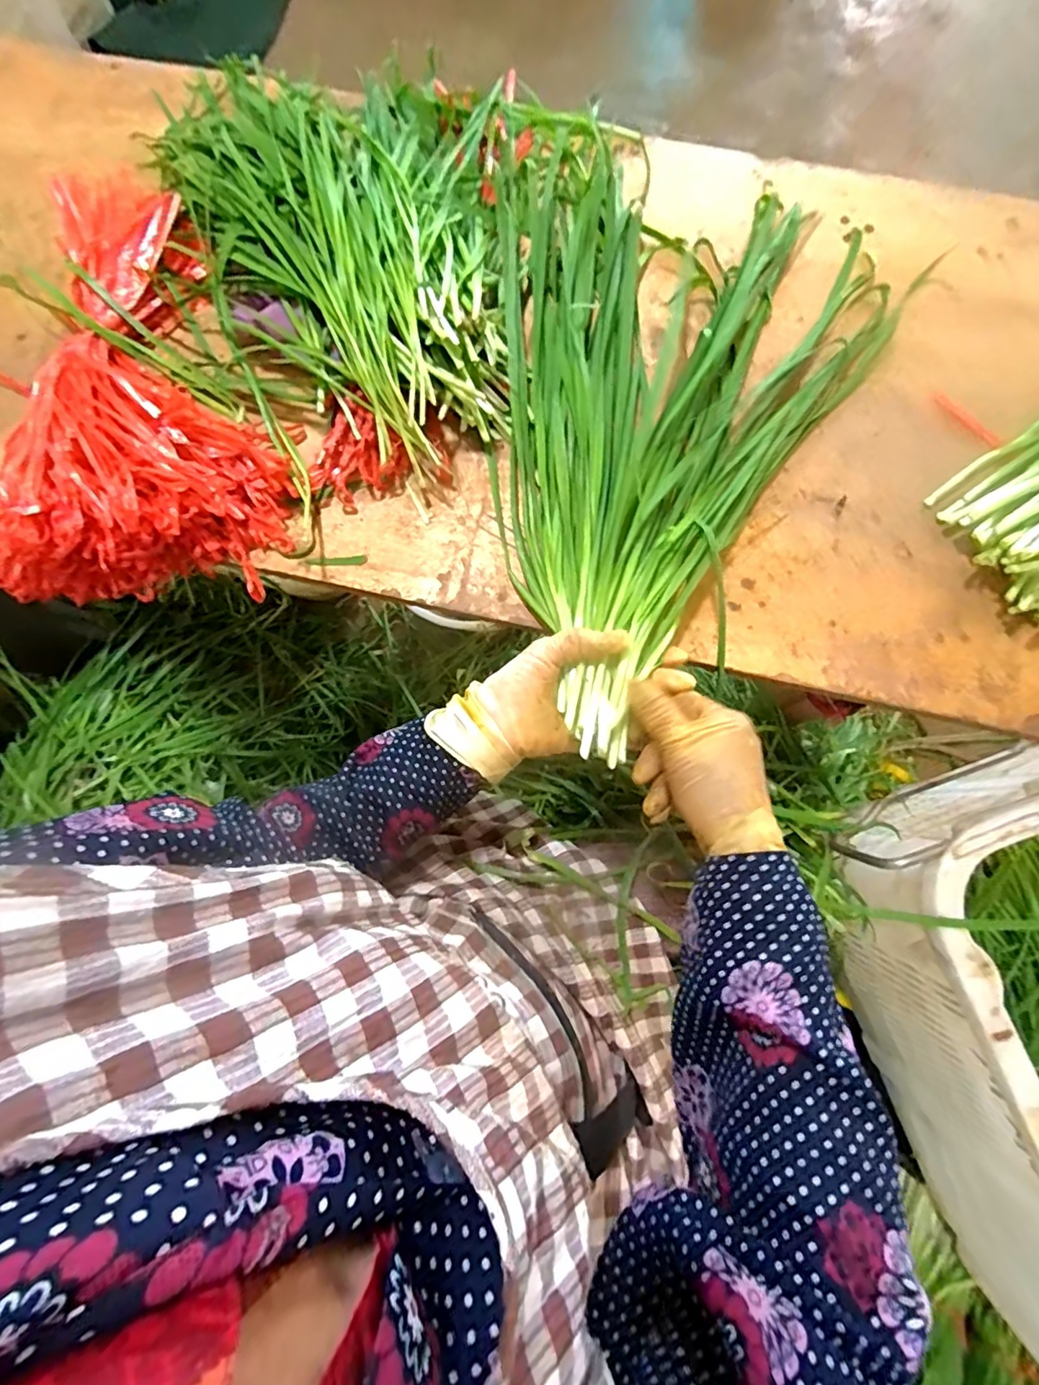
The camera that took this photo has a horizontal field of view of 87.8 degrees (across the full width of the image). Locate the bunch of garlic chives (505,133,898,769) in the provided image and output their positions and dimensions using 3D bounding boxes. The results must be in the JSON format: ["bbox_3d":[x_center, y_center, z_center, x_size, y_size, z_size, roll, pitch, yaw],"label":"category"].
[{"bbox_3d":[0.140,-0.203,0.421,0.301,0.041,0.504,1,77,-1],"label":"bunch of garlic chives"}]

